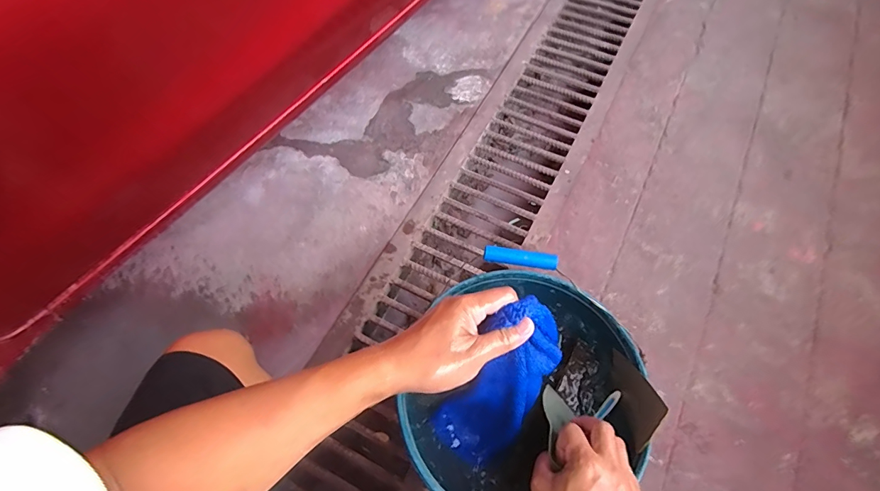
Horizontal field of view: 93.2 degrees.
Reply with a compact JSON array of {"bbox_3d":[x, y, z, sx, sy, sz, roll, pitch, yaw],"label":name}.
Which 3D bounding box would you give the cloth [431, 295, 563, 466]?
[{"bbox_3d":[0.064,0.161,0.470,0.091,0.271,0.065,34,43,19],"label":"cloth"}]

